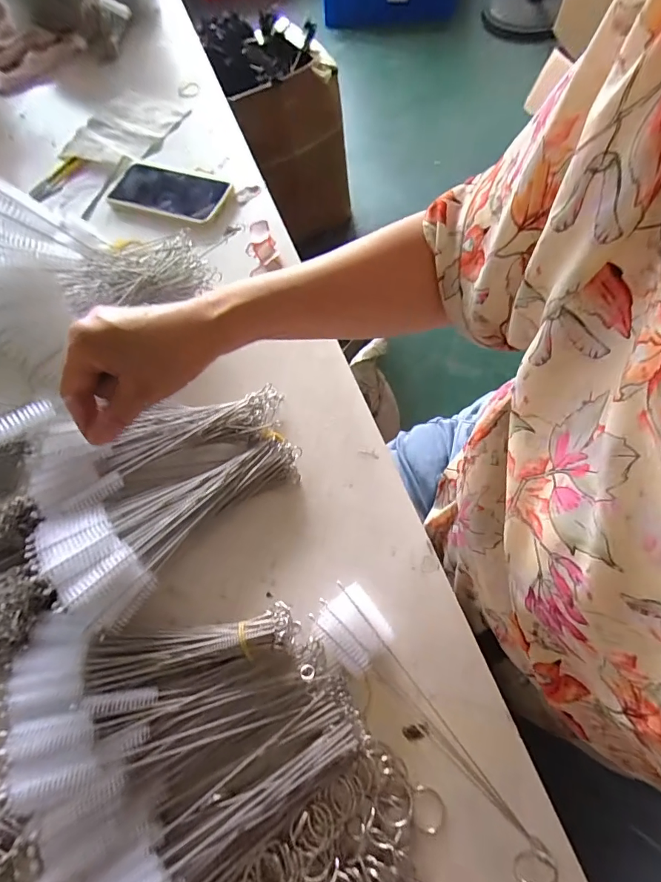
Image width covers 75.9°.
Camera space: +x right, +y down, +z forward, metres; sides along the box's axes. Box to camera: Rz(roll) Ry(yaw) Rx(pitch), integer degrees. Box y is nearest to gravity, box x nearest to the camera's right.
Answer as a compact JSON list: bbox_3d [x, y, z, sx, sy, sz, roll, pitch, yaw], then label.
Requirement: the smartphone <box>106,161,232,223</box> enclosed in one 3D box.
[{"bbox_3d":[-0.216,-0.333,0.559,0.175,0.013,0.085,19,70,14],"label":"smartphone"}]

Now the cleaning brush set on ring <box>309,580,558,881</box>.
[{"bbox_3d":[0.066,0.193,0.300,0.047,0.008,0.206,-39,70,-15],"label":"cleaning brush set on ring"}]

